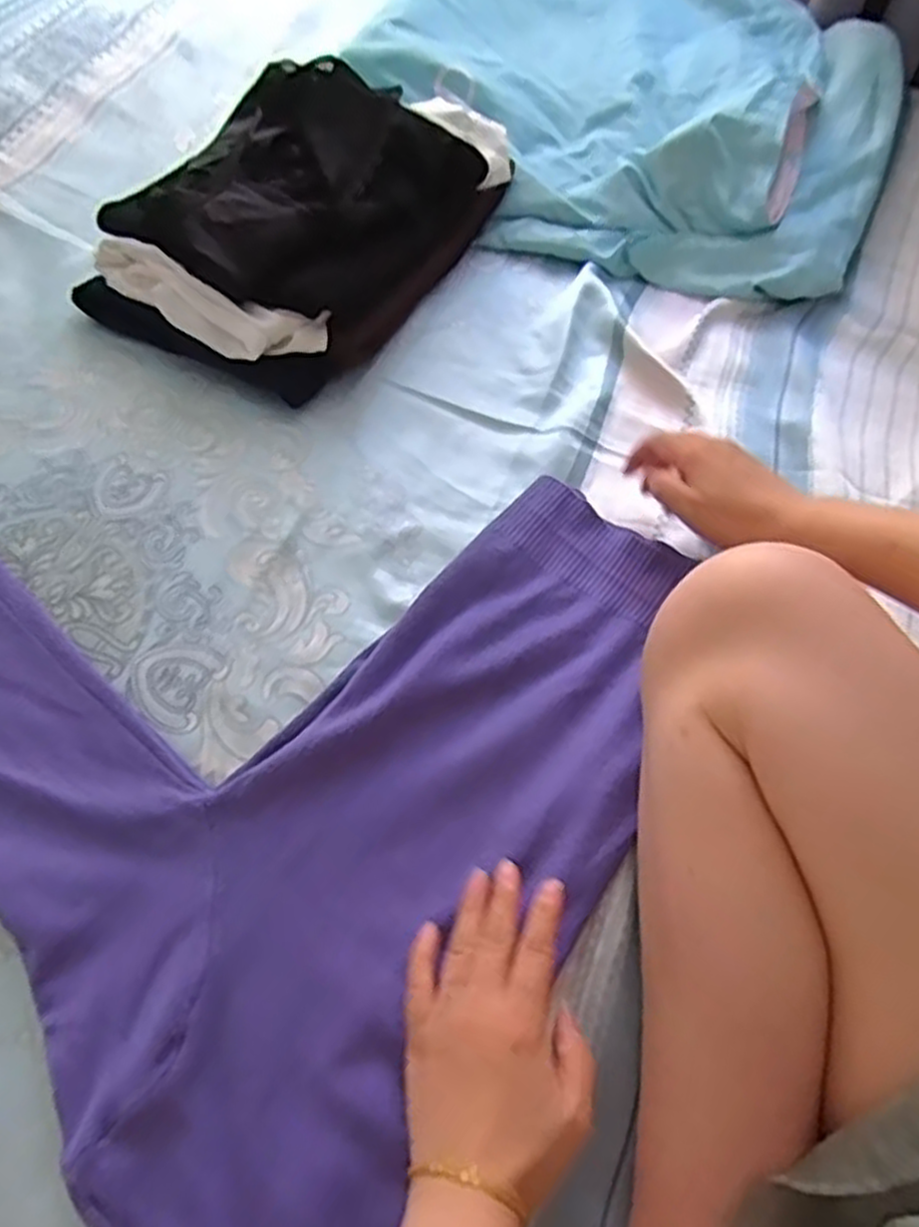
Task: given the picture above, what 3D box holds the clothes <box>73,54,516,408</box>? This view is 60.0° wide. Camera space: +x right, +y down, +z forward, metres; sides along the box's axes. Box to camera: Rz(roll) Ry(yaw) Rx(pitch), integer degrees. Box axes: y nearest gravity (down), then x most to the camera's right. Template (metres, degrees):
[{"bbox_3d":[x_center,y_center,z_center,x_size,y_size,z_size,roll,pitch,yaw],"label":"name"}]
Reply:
[{"bbox_3d":[-0.133,-0.358,0.703,0.228,0.104,0.342,29,63,13],"label":"clothes"}]

